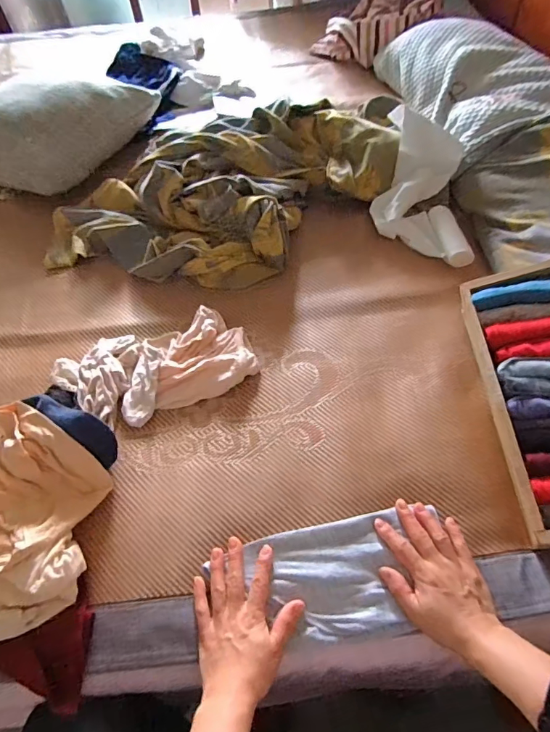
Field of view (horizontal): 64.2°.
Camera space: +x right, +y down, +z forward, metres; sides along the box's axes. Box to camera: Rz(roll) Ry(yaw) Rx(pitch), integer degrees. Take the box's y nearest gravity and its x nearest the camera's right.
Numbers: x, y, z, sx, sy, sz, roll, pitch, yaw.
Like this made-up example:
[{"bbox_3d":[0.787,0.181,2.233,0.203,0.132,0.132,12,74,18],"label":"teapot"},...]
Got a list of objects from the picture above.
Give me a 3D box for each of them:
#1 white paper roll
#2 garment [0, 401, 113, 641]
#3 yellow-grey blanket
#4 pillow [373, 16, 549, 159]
[{"bbox_3d":[0.282,-0.340,0.853,0.176,0.082,0.333,-1,74,3],"label":"white paper roll"},{"bbox_3d":[-0.316,0.176,0.554,0.242,0.068,0.216,34,65,22],"label":"garment"},{"bbox_3d":[-0.099,-0.382,0.908,0.659,0.105,0.497,8,58,9],"label":"yellow-grey blanket"},{"bbox_3d":[0.475,-0.678,1.035,0.311,0.106,0.536,-13,55,-5],"label":"pillow"}]

